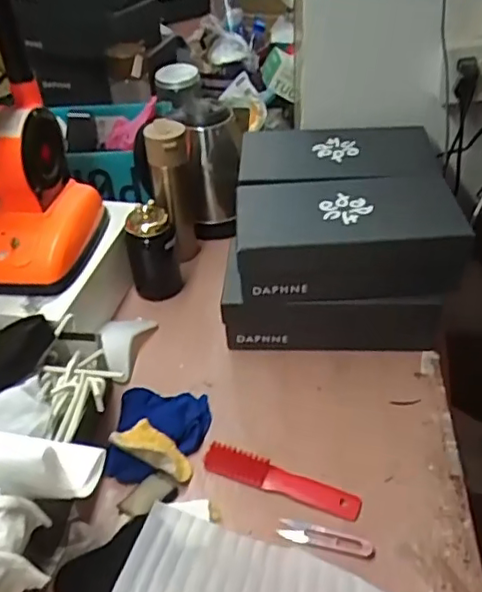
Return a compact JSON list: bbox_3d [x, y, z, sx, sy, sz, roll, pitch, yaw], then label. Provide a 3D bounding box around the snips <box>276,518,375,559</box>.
[{"bbox_3d":[0.093,0.265,0.669,0.102,0.006,0.024,9,42,14],"label":"snips"}]

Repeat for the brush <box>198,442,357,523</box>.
[{"bbox_3d":[0.046,0.213,0.714,0.185,0.014,0.037,13,43,19],"label":"brush"}]

